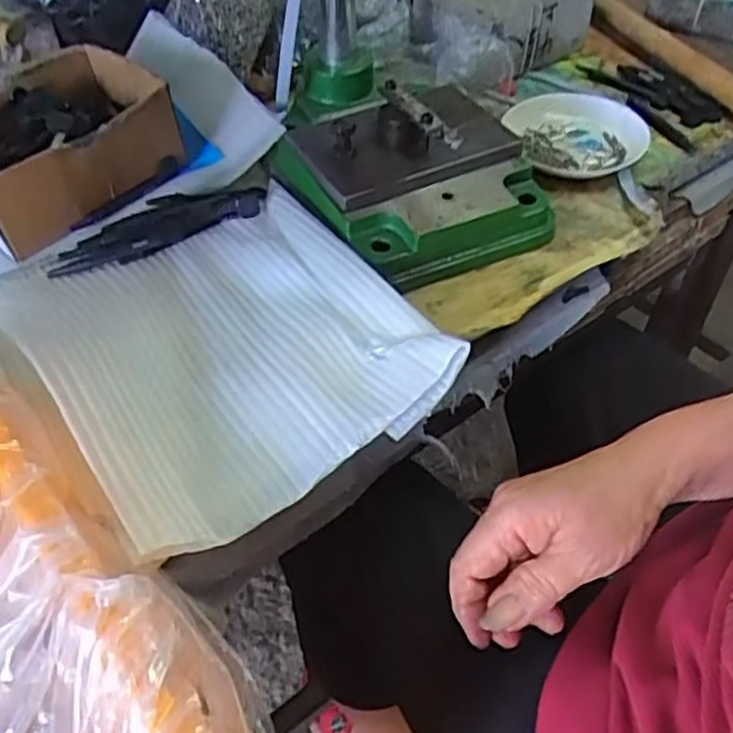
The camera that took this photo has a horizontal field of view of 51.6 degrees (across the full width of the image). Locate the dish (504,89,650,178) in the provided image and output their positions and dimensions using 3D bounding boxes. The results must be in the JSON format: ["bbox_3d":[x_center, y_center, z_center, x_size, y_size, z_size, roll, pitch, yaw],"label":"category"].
[{"bbox_3d":[0.176,-0.194,0.630,0.112,0.025,0.107,0,47,0],"label":"dish"}]

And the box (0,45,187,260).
[{"bbox_3d":[-0.241,-0.171,0.575,0.161,0.099,0.128,-31,53,-32],"label":"box"}]

